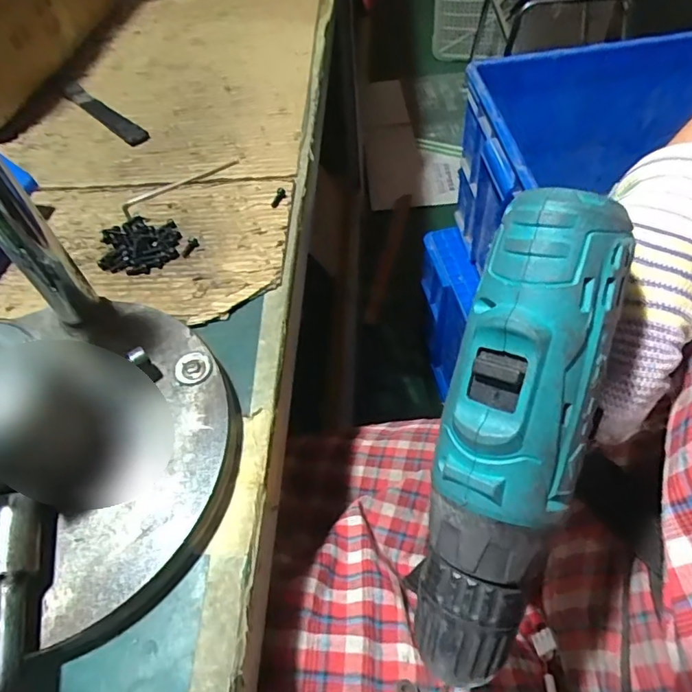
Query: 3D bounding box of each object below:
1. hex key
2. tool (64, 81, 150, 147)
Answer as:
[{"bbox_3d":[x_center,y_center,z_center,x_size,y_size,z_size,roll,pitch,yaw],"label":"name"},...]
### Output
[{"bbox_3d":[-0.136,-0.132,0.423,0.102,0.004,0.022,-37,58,-21],"label":"hex key"},{"bbox_3d":[-0.237,-0.227,0.501,0.019,0.009,0.150,-39,59,-22],"label":"tool"}]

